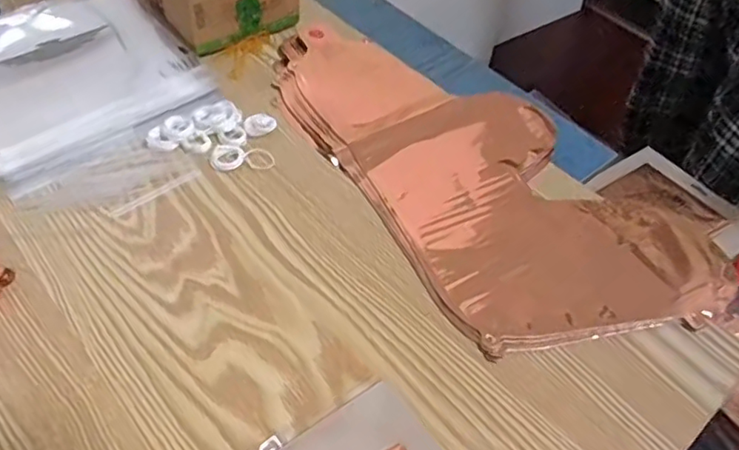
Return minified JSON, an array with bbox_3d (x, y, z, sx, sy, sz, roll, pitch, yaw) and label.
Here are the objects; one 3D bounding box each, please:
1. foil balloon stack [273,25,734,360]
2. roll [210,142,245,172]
[{"bbox_3d":[0.084,-0.064,0.529,0.220,0.020,0.437,-28,58,-24],"label":"foil balloon stack"},{"bbox_3d":[-0.124,-0.059,0.515,0.029,0.004,0.031,2,51,-3],"label":"roll"}]

